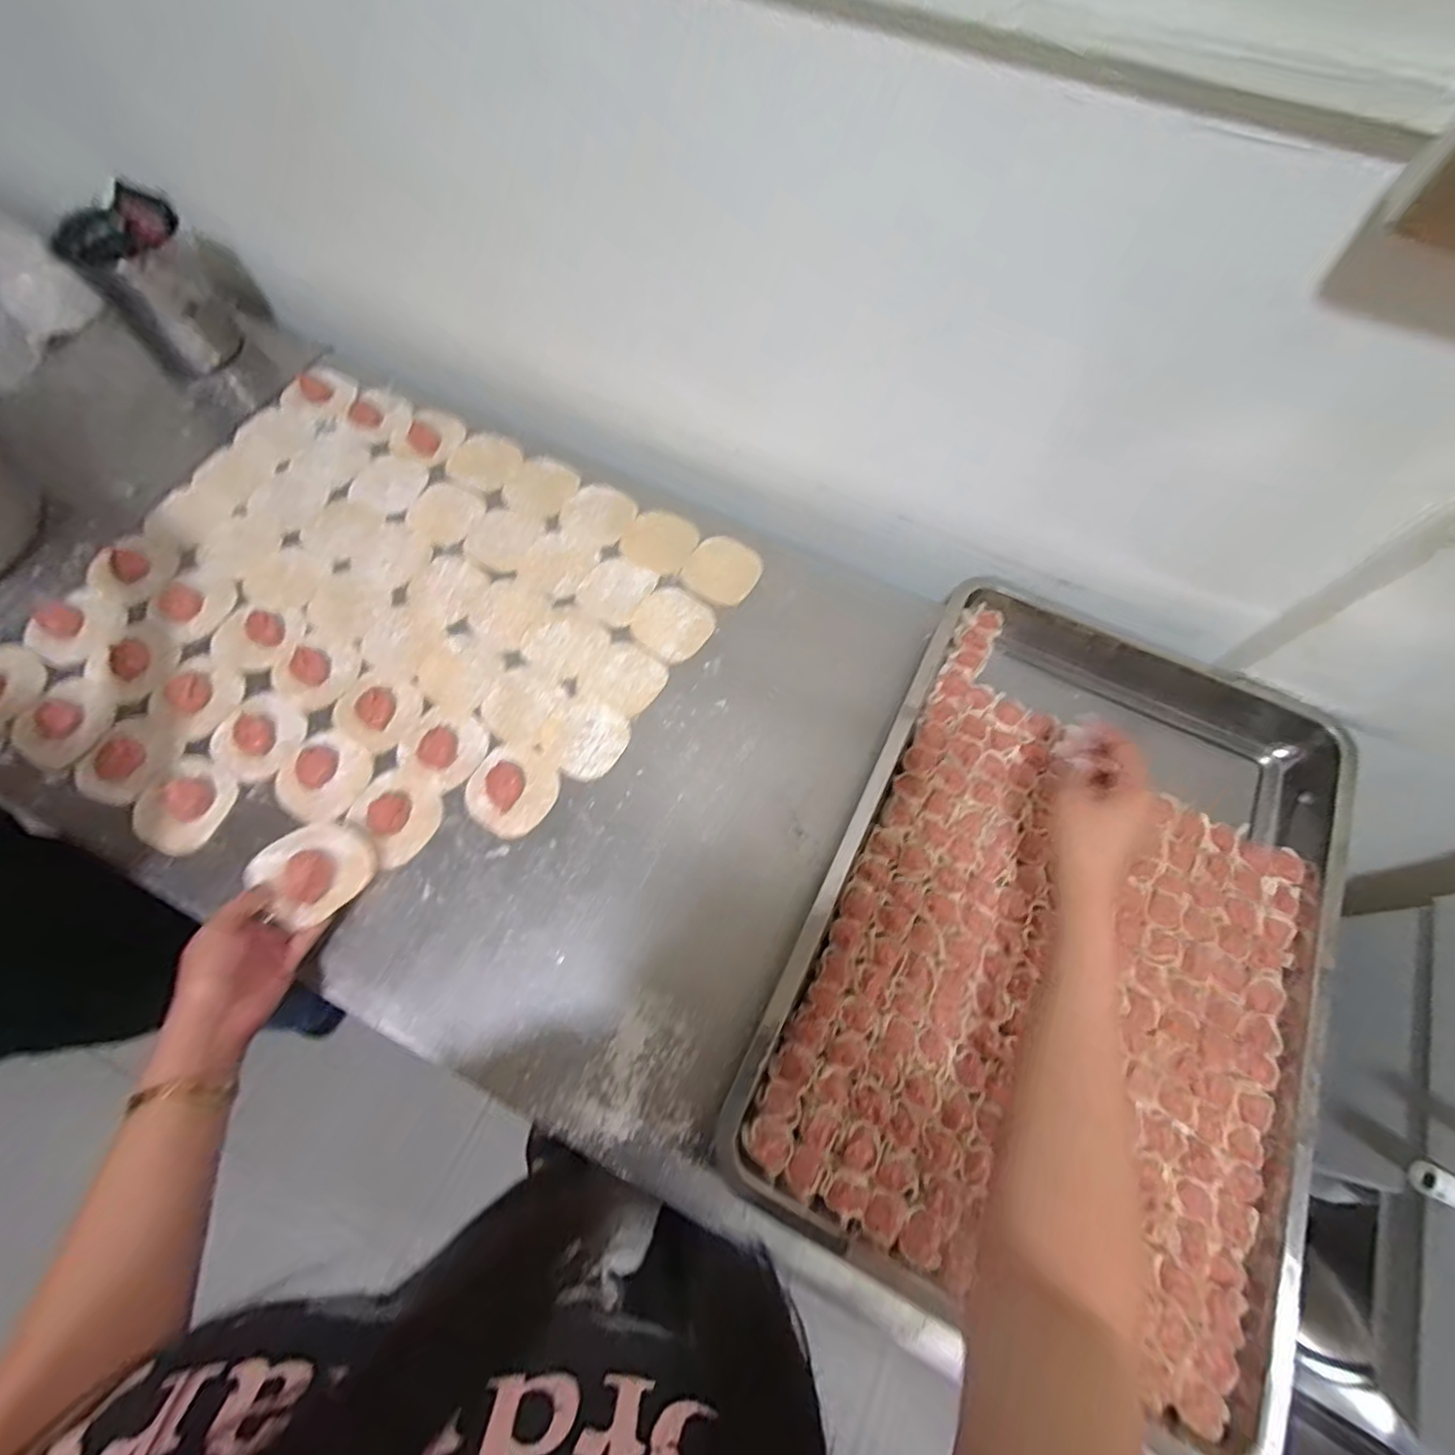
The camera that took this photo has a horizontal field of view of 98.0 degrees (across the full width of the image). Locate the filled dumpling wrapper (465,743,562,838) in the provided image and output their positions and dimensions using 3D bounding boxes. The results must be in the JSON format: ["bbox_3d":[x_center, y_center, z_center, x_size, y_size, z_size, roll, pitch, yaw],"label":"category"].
[{"bbox_3d":[-0.202,0.056,0.588,0.080,0.018,0.081,1,67,-3],"label":"filled dumpling wrapper"}]

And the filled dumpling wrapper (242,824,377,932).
[{"bbox_3d":[-0.338,0.113,0.518,0.076,0.028,0.076,42,53,4],"label":"filled dumpling wrapper"}]

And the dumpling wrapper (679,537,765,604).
[{"bbox_3d":[-0.005,-0.174,0.700,0.077,0.004,0.084,1,67,-3],"label":"dumpling wrapper"}]

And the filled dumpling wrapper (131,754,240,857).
[{"bbox_3d":[-0.494,0.069,0.572,0.076,0.010,0.082,1,67,-3],"label":"filled dumpling wrapper"}]

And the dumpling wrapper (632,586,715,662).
[{"bbox_3d":[-0.058,-0.110,0.673,0.079,0.004,0.084,1,67,-3],"label":"dumpling wrapper"}]

